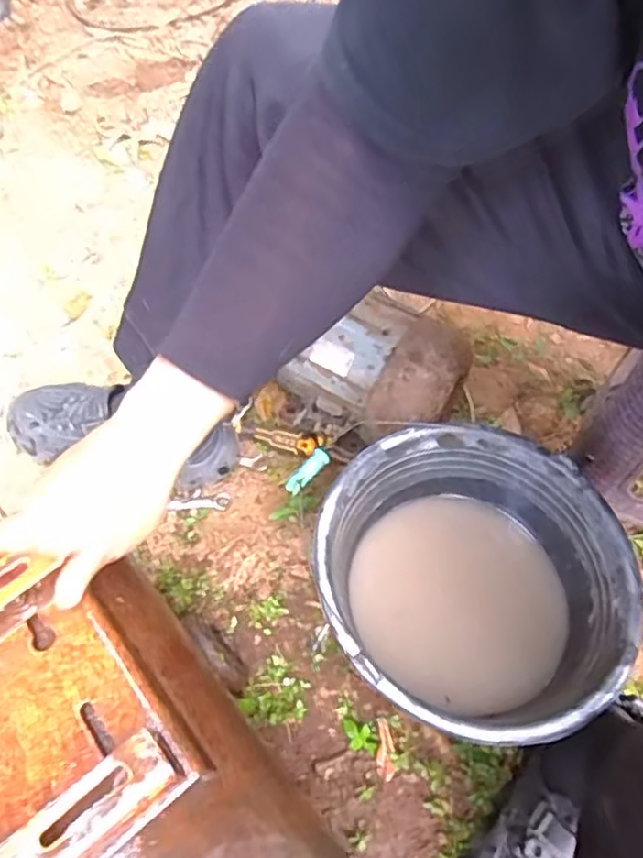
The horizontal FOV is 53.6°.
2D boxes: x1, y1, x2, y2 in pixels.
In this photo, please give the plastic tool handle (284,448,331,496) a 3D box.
[{"bbox_3d":[-0.013,0.041,0.615,0.016,0.011,0.052,40,79,18],"label":"plastic tool handle"}]

